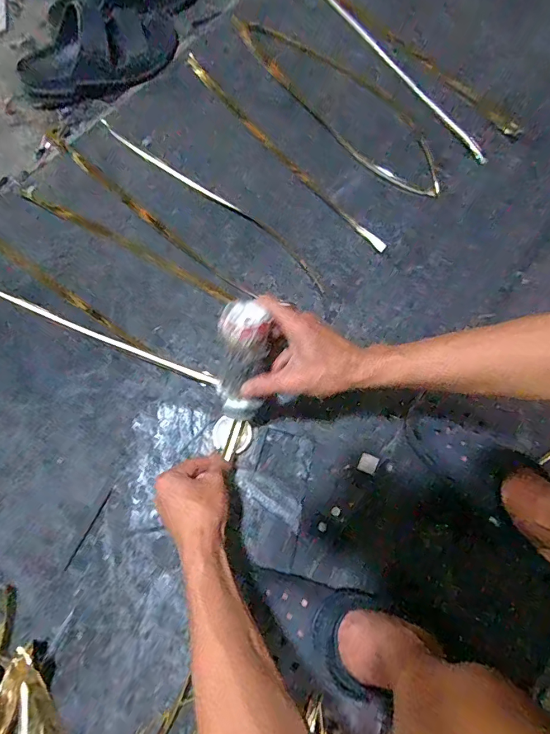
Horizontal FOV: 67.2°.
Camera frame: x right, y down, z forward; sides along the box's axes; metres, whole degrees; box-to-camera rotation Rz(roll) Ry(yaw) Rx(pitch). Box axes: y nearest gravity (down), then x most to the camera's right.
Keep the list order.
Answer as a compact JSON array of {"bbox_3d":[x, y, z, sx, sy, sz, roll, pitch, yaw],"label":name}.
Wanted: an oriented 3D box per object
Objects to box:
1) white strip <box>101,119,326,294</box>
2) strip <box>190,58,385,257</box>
[{"bbox_3d":[-0.090,-0.257,0.638,0.433,0.012,0.031,37,76,8],"label":"white strip"},{"bbox_3d":[0.007,-0.341,0.654,0.027,0.011,0.451,-42,83,-7],"label":"strip"}]

